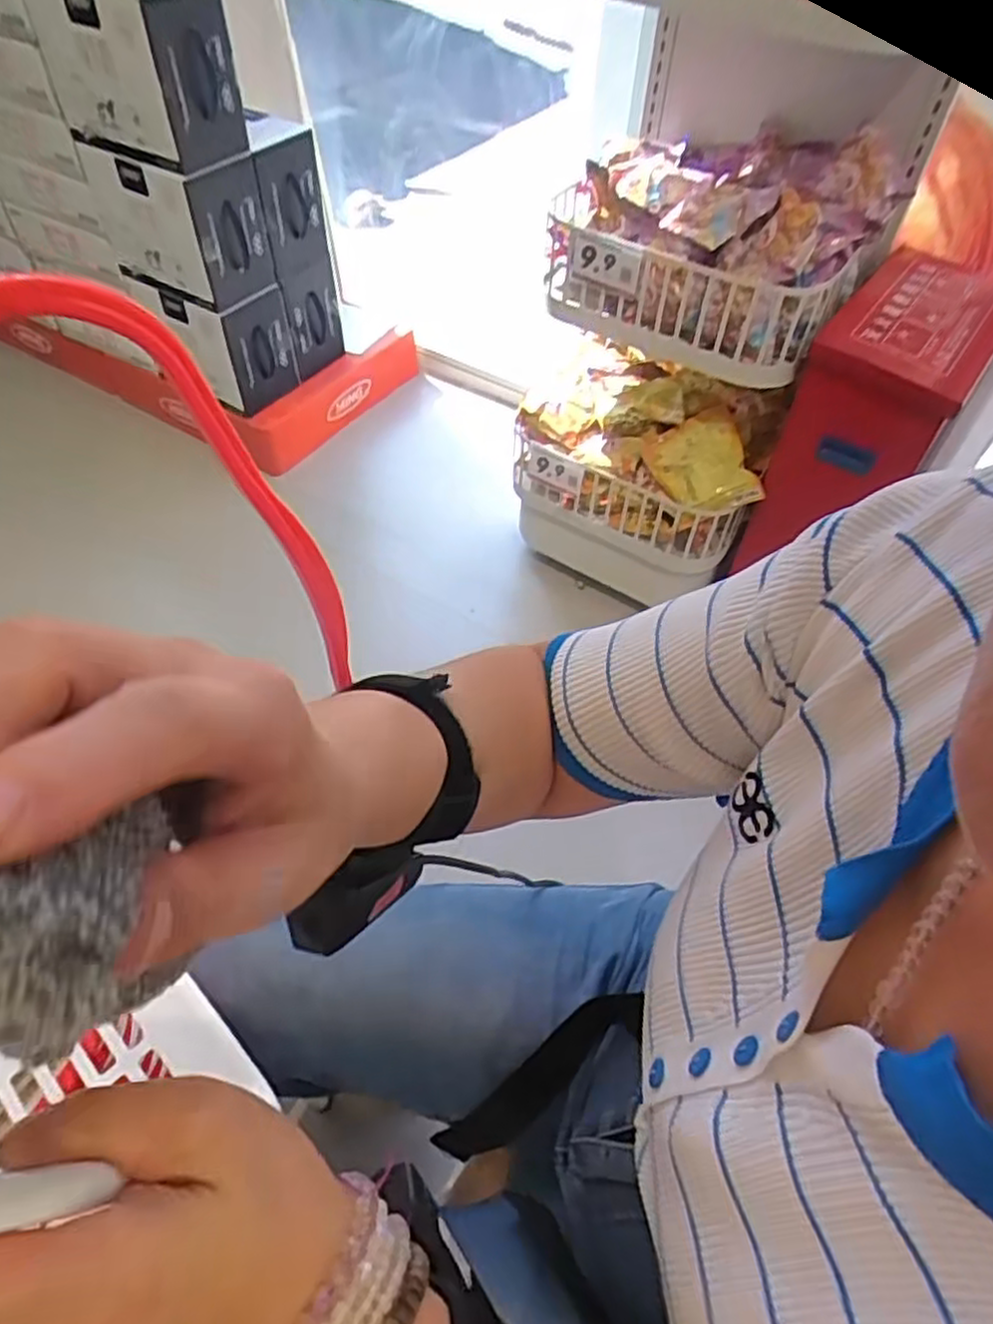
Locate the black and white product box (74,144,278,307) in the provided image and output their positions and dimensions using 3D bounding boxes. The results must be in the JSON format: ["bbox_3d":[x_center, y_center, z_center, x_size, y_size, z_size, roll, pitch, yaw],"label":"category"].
[{"bbox_3d":[-0.553,-0.784,1.310,0.261,0.209,0.161,27,58,18],"label":"black and white product box"}]

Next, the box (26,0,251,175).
[{"bbox_3d":[-0.538,-0.906,1.126,0.261,0.212,0.160,23,56,15],"label":"box"}]

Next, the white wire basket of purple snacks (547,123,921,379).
[{"bbox_3d":[0.315,-0.602,1.054,0.391,0.184,0.378,33,59,21],"label":"white wire basket of purple snacks"}]

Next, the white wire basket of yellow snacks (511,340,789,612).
[{"bbox_3d":[0.253,-0.337,1.292,0.404,0.295,0.283,26,57,17],"label":"white wire basket of yellow snacks"}]

